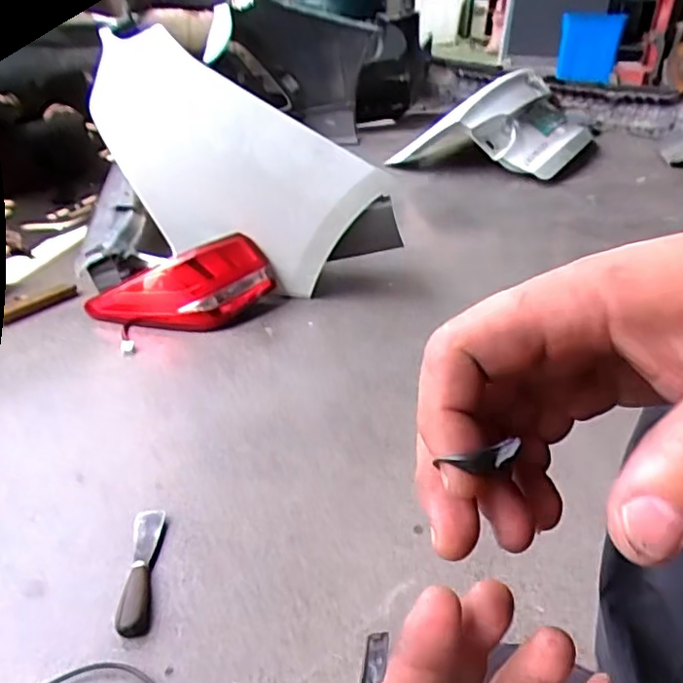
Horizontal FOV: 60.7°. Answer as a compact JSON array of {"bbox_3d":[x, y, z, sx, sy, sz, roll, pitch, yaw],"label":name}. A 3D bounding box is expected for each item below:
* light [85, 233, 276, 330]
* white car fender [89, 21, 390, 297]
[{"bbox_3d":[-0.321,-0.121,1.165,0.349,0.153,0.137,-1,32,-4],"label":"light"},{"bbox_3d":[-0.229,-0.349,1.161,0.550,0.438,0.226,21,35,29],"label":"white car fender"}]

